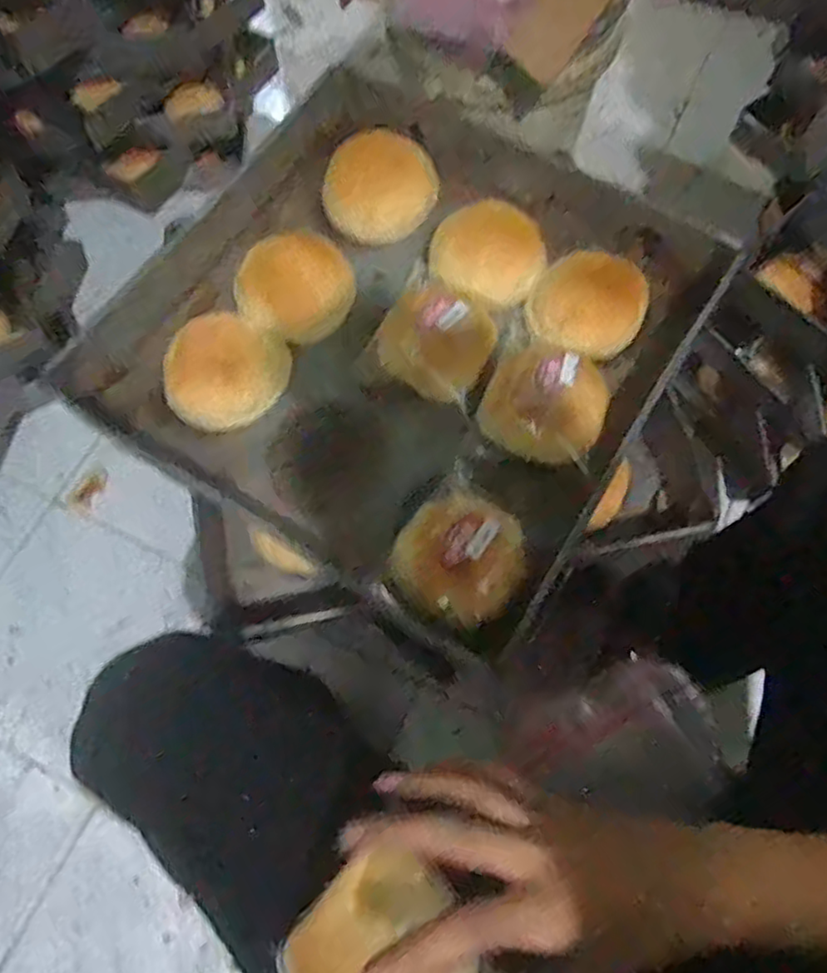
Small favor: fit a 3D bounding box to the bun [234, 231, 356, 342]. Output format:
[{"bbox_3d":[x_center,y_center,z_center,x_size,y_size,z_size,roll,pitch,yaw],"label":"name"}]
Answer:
[{"bbox_3d":[-0.102,-0.173,0.564,0.105,0.042,0.086,-12,68,-5],"label":"bun"}]

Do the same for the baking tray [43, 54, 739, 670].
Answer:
[{"bbox_3d":[-0.007,-0.138,0.567,0.436,0.082,0.424,31,76,13],"label":"baking tray"}]

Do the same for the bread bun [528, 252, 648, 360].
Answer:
[{"bbox_3d":[0.148,-0.155,0.555,0.097,0.033,0.089,0,68,0],"label":"bread bun"}]

